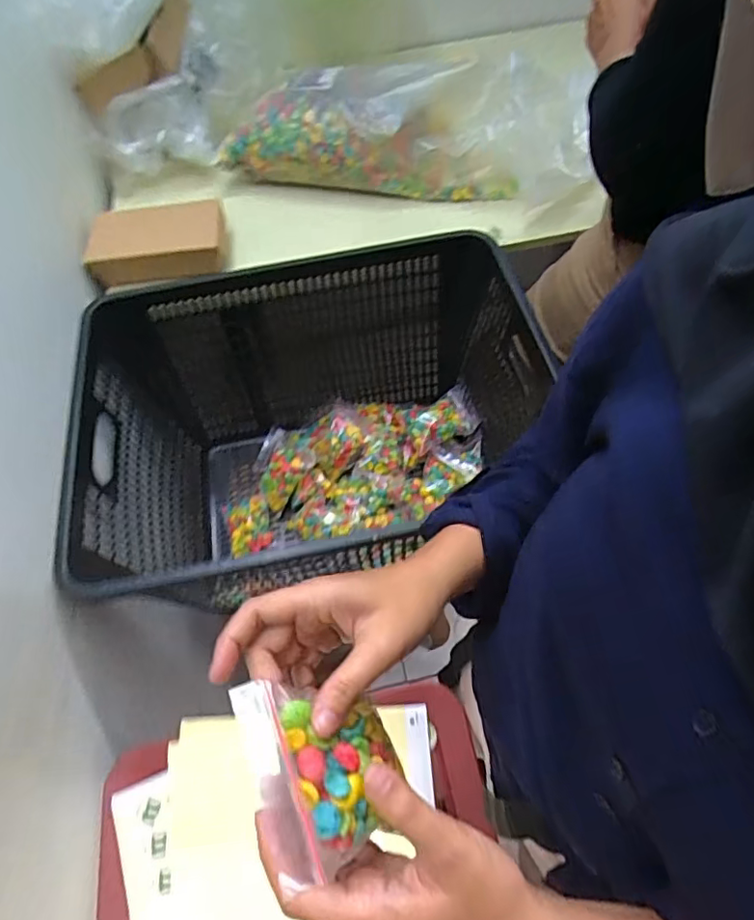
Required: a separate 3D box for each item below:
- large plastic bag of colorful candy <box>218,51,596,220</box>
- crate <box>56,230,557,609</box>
[{"bbox_3d":[0.039,-0.500,0.830,0.531,0.137,0.186,9,61,10],"label":"large plastic bag of colorful candy"},{"bbox_3d":[-0.077,-0.015,0.775,0.553,0.312,0.437,-9,59,-1],"label":"crate"}]

